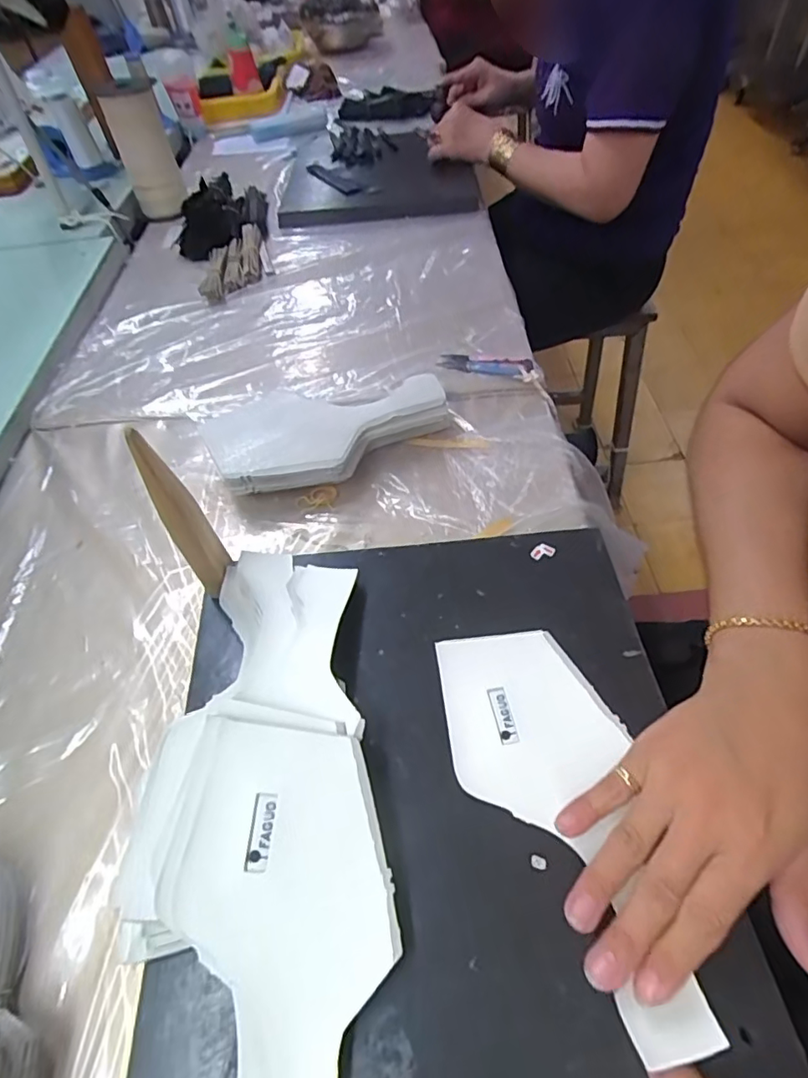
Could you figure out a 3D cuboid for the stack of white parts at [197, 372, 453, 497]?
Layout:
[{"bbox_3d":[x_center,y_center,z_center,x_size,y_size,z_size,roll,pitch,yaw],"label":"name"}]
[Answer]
[{"bbox_3d":[-0.070,-0.104,0.495,0.207,0.043,0.116,-29,57,-17],"label":"stack of white parts"}]

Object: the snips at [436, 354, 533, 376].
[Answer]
[{"bbox_3d":[0.083,-0.182,0.562,0.097,0.014,0.023,18,57,17],"label":"snips"}]

